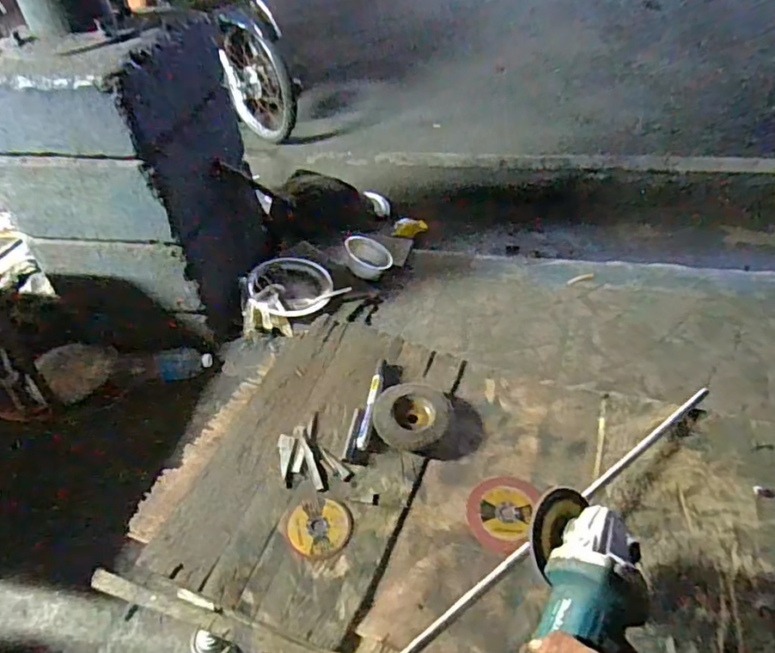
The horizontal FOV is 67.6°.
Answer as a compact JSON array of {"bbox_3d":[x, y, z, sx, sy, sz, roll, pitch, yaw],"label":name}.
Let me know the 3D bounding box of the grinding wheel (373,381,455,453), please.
[{"bbox_3d":[0.035,0.119,0.778,0.101,0.025,0.102,-3,44,3],"label":"grinding wheel"}]

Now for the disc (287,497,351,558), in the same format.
[{"bbox_3d":[-0.080,0.232,0.673,0.068,0.011,0.069,-3,44,3],"label":"disc"}]

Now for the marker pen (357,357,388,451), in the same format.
[{"bbox_3d":[-0.021,0.102,0.783,0.016,0.011,0.142,4,45,11],"label":"marker pen"}]

